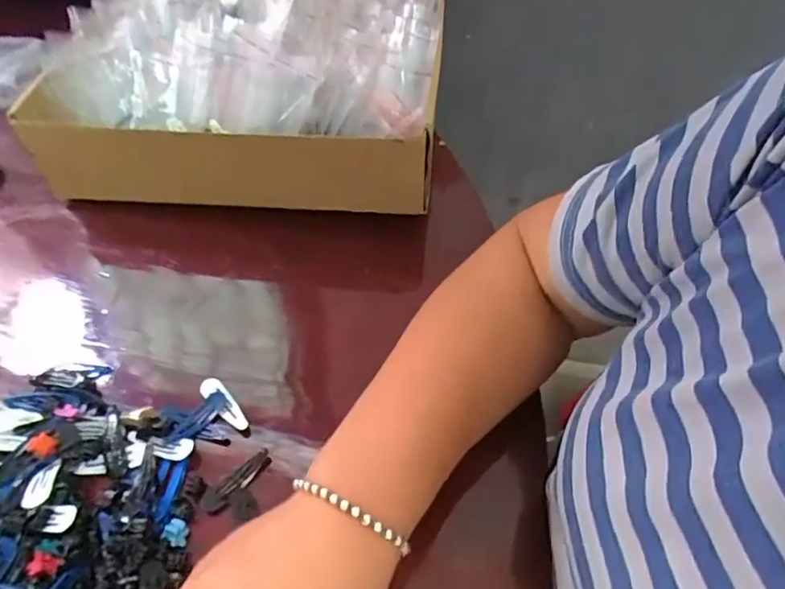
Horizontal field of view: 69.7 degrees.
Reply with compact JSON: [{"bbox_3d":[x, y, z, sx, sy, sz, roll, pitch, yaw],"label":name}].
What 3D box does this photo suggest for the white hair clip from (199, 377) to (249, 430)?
[{"bbox_3d":[-0.110,0.072,0.371,0.047,0.006,0.013,38,61,26],"label":"white hair clip"}]

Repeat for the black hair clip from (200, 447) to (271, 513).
[{"bbox_3d":[-0.094,0.113,0.340,0.047,0.007,0.014,-35,59,-24],"label":"black hair clip"}]

